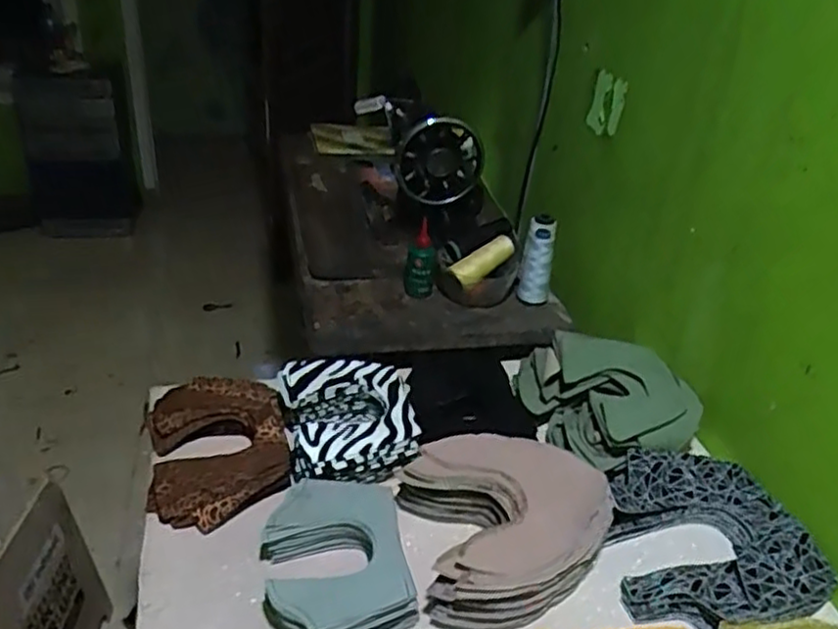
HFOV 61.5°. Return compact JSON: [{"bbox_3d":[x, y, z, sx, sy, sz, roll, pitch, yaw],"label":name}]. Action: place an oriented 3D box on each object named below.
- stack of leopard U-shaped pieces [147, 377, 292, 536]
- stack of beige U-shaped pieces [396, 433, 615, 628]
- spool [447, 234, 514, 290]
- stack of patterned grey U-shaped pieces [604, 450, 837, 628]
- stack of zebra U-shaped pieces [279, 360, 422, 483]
[{"bbox_3d":[-0.210,0.134,0.736,0.134,0.042,0.180,-6,33,-16],"label":"stack of leopard U-shaped pieces"},{"bbox_3d":[0.084,0.192,0.659,0.179,0.057,0.174,-3,32,-12],"label":"stack of beige U-shaped pieces"},{"bbox_3d":[0.099,-0.078,1.046,0.115,0.035,0.036,-34,45,-21],"label":"spool"},{"bbox_3d":[0.270,0.213,0.669,0.182,0.045,0.180,-2,32,-11],"label":"stack of patterned grey U-shaped pieces"},{"bbox_3d":[-0.073,0.115,0.763,0.138,0.058,0.159,-4,32,-13],"label":"stack of zebra U-shaped pieces"}]

